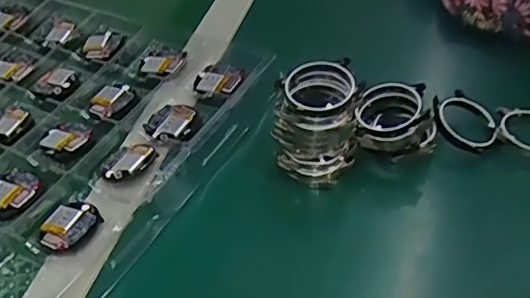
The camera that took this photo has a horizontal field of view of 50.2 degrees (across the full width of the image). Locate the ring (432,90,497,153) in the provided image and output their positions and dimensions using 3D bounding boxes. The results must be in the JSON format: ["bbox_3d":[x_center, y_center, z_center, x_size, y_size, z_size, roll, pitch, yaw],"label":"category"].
[{"bbox_3d":[0.144,-0.021,0.410,0.046,0.014,0.047,-1,46,1],"label":"ring"}]

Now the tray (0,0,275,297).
[{"bbox_3d":[-0.251,-0.049,0.494,0.460,0.027,0.295,20,52,25],"label":"tray"}]

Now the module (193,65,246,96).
[{"bbox_3d":[-0.041,-0.059,0.481,0.040,0.005,0.037,11,49,19],"label":"module"}]

